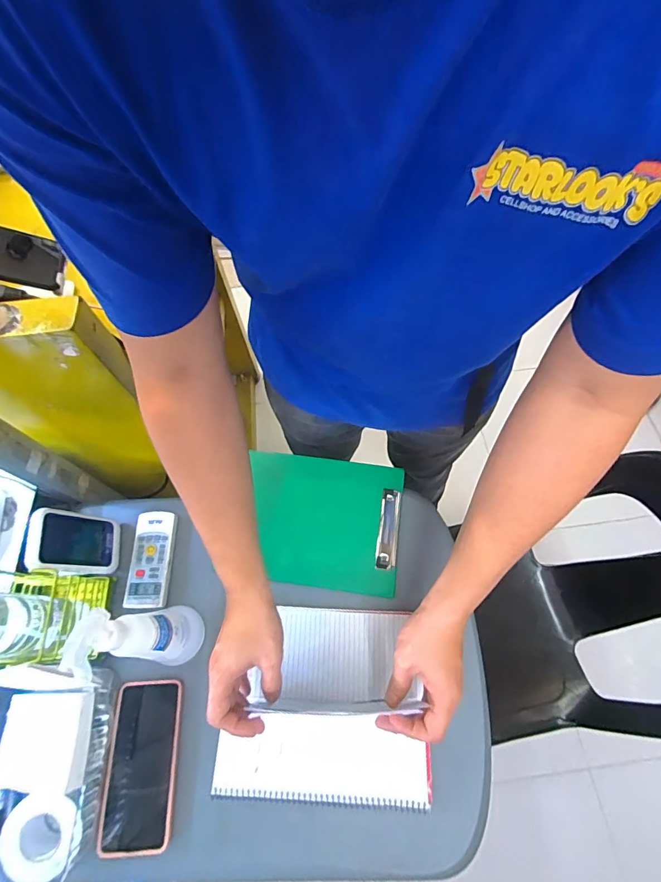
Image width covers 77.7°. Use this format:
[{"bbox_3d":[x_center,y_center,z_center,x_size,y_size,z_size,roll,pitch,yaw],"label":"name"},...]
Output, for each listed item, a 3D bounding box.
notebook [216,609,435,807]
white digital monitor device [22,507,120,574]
[{"bbox_3d":[-0.008,0.319,0.509,0.236,0.022,0.206,0,65,2],"label":"notebook"},{"bbox_3d":[-0.337,0.135,0.548,0.009,0.121,0.078,-21,62,21],"label":"white digital monitor device"}]

